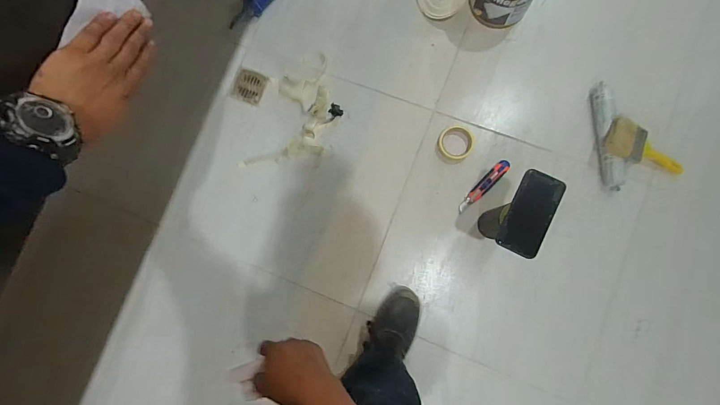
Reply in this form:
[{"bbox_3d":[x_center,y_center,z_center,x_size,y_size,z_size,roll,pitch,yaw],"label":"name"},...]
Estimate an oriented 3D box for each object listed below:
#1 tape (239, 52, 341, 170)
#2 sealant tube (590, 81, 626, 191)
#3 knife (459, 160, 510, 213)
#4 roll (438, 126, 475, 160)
[{"bbox_3d":[-0.179,-0.251,1.002,0.212,0.030,0.380,23,87,7],"label":"tape"},{"bbox_3d":[0.648,-0.179,0.883,0.057,0.039,0.292,-4,84,5],"label":"sealant tube"},{"bbox_3d":[0.341,-0.043,0.937,0.036,0.020,0.182,44,90,8],"label":"knife"},{"bbox_3d":[0.267,-0.166,0.948,0.093,0.022,0.092,-1,84,5],"label":"roll"}]

